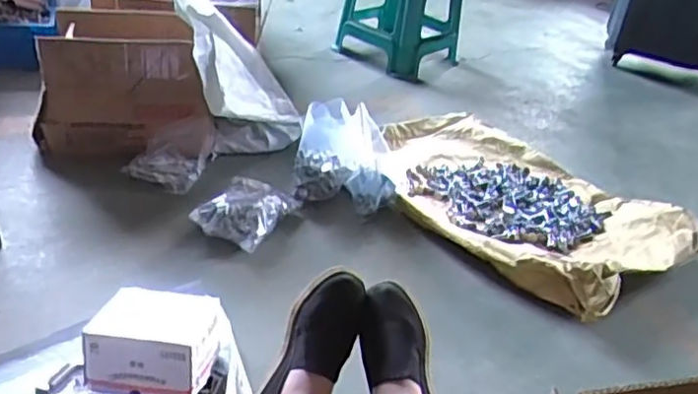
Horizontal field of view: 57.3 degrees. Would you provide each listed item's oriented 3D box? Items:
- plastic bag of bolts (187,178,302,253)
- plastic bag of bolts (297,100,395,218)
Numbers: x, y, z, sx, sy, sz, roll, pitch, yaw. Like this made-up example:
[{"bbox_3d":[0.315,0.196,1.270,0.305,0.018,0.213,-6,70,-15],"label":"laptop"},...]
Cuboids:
[{"bbox_3d":[-0.198,0.025,1.233,0.137,0.063,0.188,18,32,16],"label":"plastic bag of bolts"},{"bbox_3d":[-0.003,-0.083,1.329,0.208,0.182,0.127,8,29,2],"label":"plastic bag of bolts"}]

